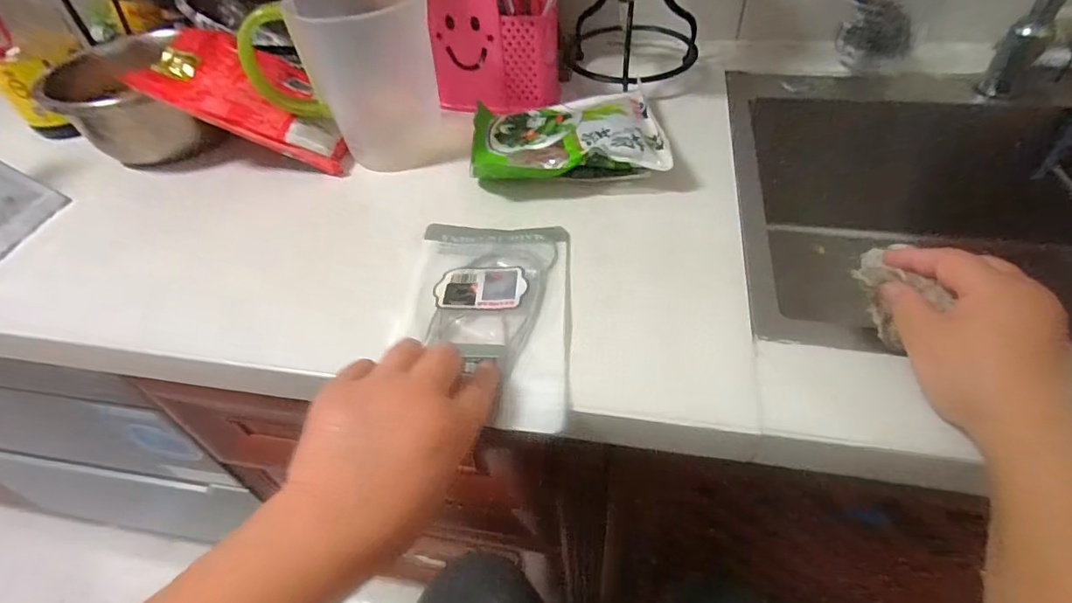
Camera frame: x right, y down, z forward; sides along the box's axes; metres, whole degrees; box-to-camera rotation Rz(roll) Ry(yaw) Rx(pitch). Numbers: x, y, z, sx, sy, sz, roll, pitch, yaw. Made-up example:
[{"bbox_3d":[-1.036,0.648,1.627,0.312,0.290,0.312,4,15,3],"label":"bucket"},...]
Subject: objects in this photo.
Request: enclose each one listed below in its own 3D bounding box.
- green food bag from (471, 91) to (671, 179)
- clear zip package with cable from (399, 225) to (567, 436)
[{"bbox_3d":[0.030,-0.174,0.552,0.191,0.041,0.174,-6,47,-1],"label":"green food bag"},{"bbox_3d":[-0.040,0.008,0.412,0.129,0.013,0.211,0,47,4],"label":"clear zip package with cable"}]

